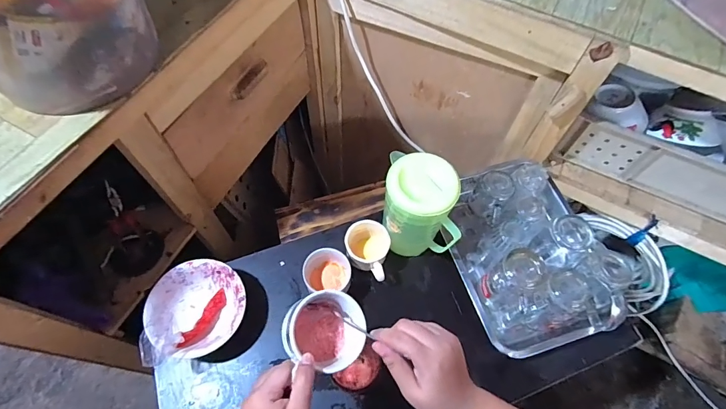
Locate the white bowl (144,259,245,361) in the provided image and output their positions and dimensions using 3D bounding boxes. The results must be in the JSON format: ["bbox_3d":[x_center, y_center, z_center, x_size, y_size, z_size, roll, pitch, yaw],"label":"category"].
[{"bbox_3d":[-0.273,0.171,0.642,0.149,0.071,0.148,0,64,-1],"label":"white bowl"}]

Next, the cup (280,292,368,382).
[{"bbox_3d":[-0.046,0.148,0.447,0.099,0.062,0.080,-10,64,-6],"label":"cup"}]

